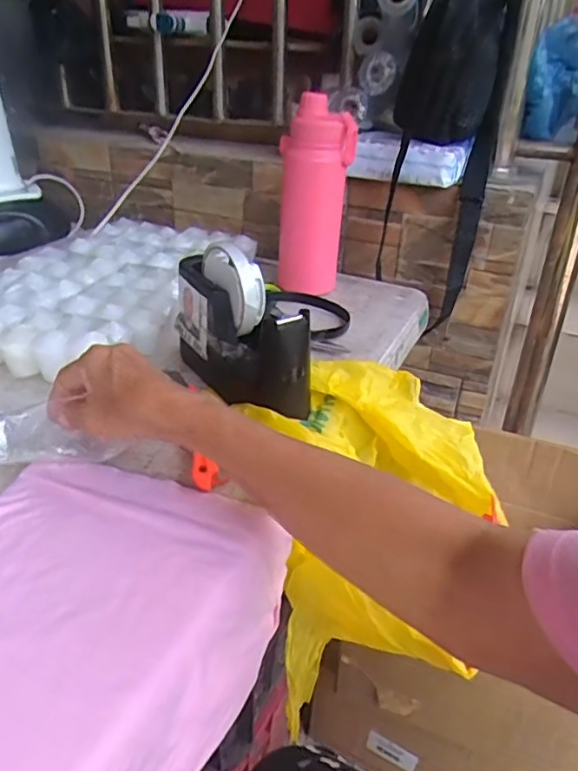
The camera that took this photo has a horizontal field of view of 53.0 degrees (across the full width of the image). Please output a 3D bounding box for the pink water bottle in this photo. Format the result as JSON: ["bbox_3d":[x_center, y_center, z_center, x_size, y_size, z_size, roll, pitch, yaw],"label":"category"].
[{"bbox_3d":[0.036,-0.241,0.775,0.092,0.282,0.074,-1,54,-5],"label":"pink water bottle"}]

